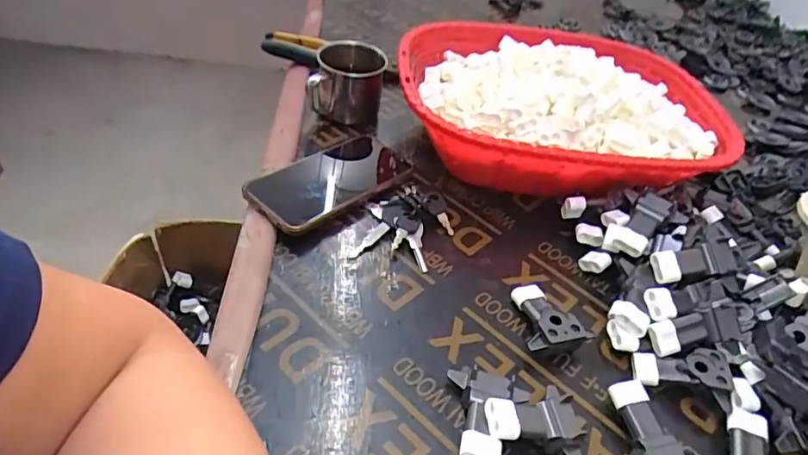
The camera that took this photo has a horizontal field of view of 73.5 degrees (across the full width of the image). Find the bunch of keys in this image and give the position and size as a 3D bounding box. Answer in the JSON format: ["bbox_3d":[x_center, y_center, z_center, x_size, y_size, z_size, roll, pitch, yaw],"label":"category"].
[{"bbox_3d":[0.002,-0.005,0.500,0.078,0.035,0.094,11,41,9],"label":"bunch of keys"}]

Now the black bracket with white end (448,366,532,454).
[{"bbox_3d":[0.053,0.127,0.363,0.054,0.023,0.064,17,42,7],"label":"black bracket with white end"}]

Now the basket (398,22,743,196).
[{"bbox_3d":[0.173,-0.131,0.603,0.340,0.108,0.281,4,42,-7],"label":"basket"}]

